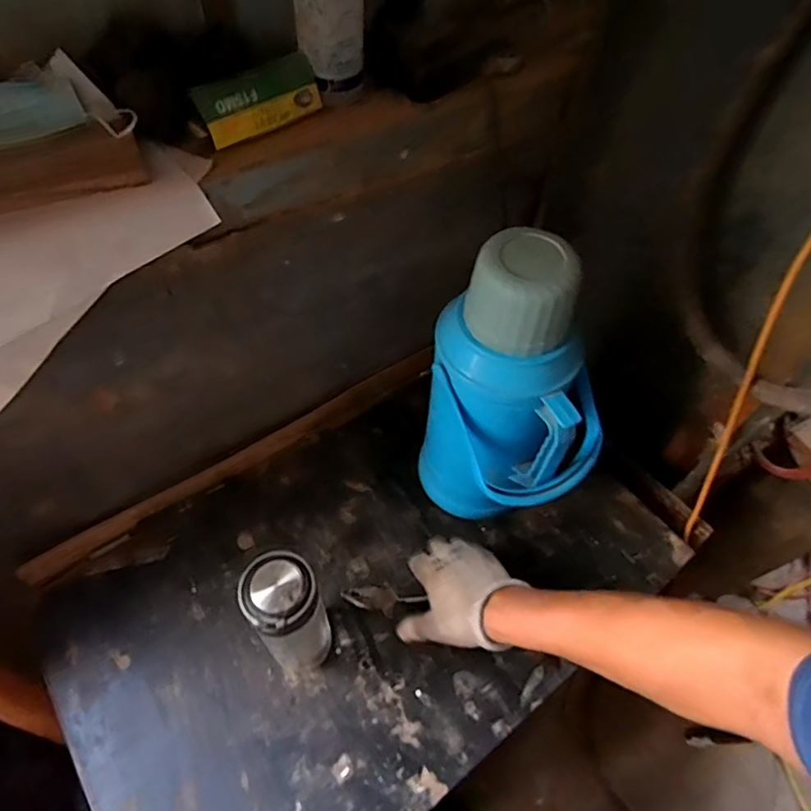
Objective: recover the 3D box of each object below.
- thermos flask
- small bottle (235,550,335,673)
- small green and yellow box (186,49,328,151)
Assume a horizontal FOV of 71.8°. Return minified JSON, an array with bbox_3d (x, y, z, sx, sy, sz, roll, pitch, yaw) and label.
[{"bbox_3d":[0.119,0.002,0.612,0.151,0.370,0.163,-24,60,-18],"label":"thermos flask"},{"bbox_3d":[-0.117,0.216,0.570,0.063,0.199,0.067,-29,61,-21],"label":"small bottle"},{"bbox_3d":[-0.133,-0.278,0.510,0.115,0.050,0.017,-33,35,-23],"label":"small green and yellow box"}]

